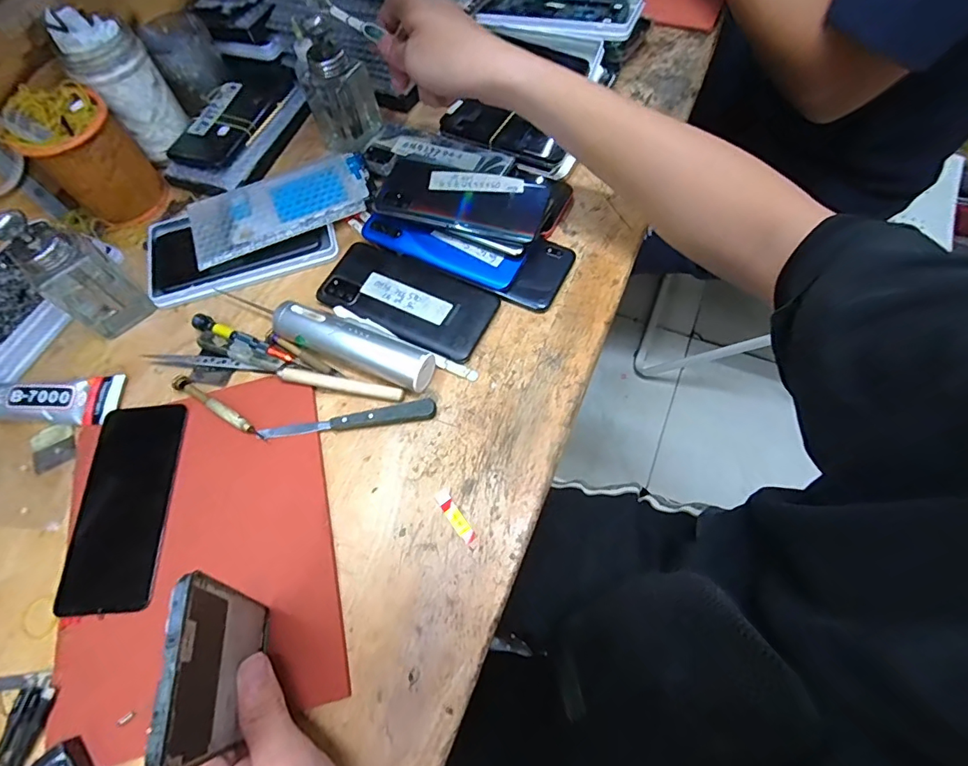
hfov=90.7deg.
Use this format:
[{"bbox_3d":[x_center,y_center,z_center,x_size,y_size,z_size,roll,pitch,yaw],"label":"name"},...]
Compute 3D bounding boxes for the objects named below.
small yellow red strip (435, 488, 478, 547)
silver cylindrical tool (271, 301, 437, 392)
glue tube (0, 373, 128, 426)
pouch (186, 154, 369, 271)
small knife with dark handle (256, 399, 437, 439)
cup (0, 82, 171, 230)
[{"bbox_3d":[-0.021,0.100,0.359,0.011,0.004,0.044,-33,68,-11],"label":"small yellow red strip"},{"bbox_3d":[-0.111,-0.036,0.403,0.146,0.025,0.036,21,69,13],"label":"silver cylindrical tool"},{"bbox_3d":[-0.381,0.013,0.409,0.132,0.022,0.042,-2,66,3],"label":"glue tube"},{"bbox_3d":[-0.203,-0.179,0.476,0.176,0.009,0.083,-23,66,-6],"label":"pouch"},{"bbox_3d":[-0.111,0.031,0.386,0.143,0.011,0.016,-10,65,0],"label":"small knife with dark handle"},{"bbox_3d":[-0.381,-0.215,0.469,0.082,0.109,0.075,-2,66,3],"label":"cup"}]

